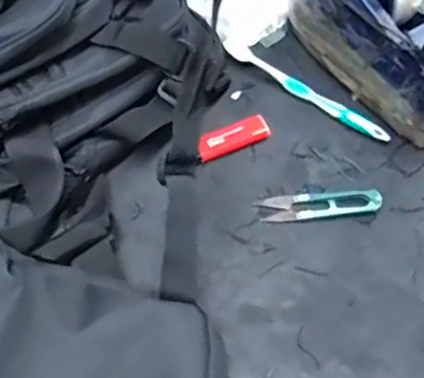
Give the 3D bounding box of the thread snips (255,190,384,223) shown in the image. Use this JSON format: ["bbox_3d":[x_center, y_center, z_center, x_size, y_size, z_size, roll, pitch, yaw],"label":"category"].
[{"bbox_3d":[0.091,0.013,0.507,0.102,0.012,0.025,-2,60,2],"label":"thread snips"}]

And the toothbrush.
[{"bbox_3d":[0.079,-0.097,0.568,0.194,0.015,0.019,38,69,21],"label":"toothbrush"}]

